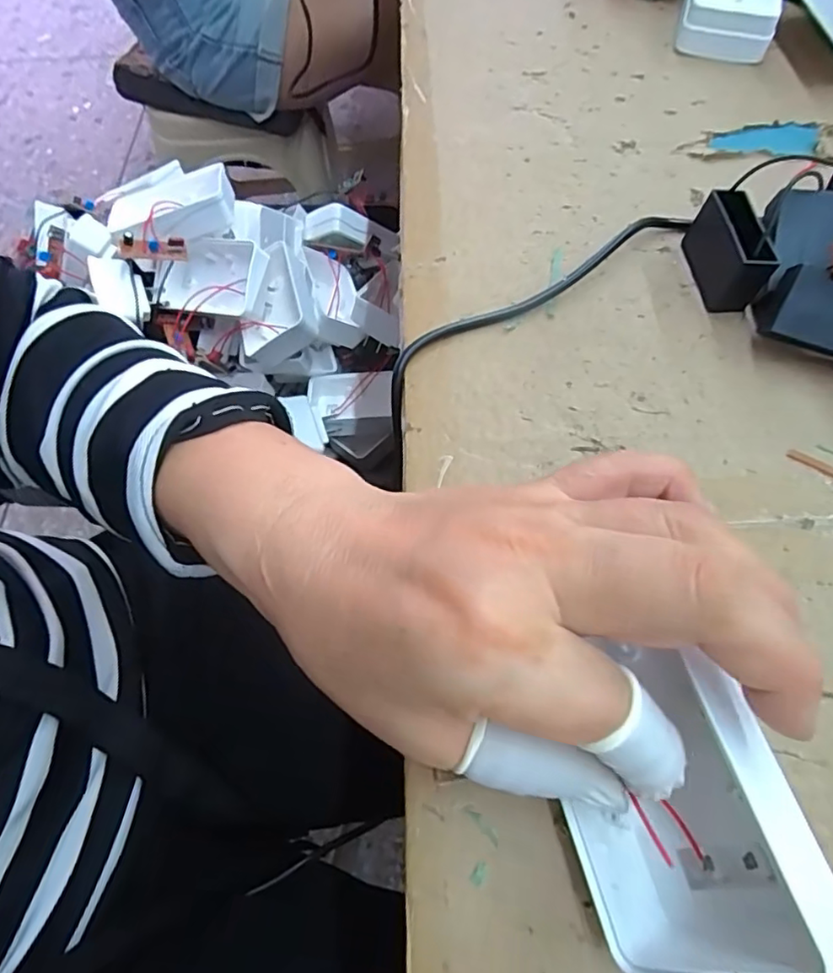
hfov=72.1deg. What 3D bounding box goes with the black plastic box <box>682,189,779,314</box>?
[{"bbox_3d":[0.144,-0.110,0.266,0.020,0.029,0.050,-3,62,0],"label":"black plastic box"}]

